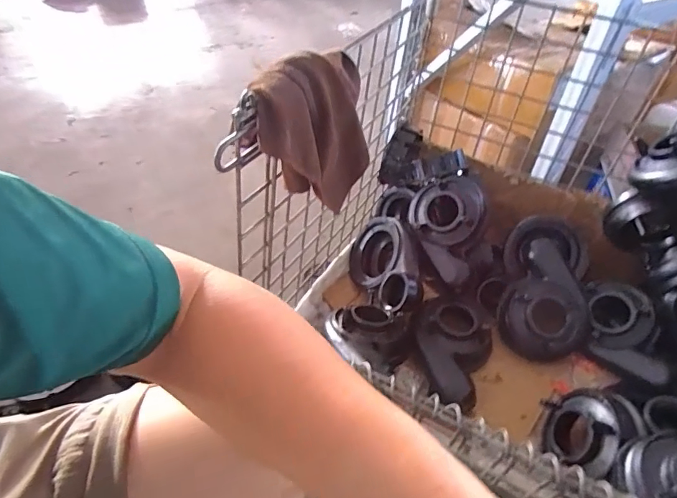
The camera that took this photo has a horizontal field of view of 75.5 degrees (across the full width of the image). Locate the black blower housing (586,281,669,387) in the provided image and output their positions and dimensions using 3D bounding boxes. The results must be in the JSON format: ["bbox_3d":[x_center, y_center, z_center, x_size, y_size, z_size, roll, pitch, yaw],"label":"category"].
[{"bbox_3d":[0.504,0.146,0.780,0.110,0.070,0.173,-11,76,26],"label":"black blower housing"}]

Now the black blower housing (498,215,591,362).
[{"bbox_3d":[0.376,0.068,0.811,0.140,0.090,0.265,-2,71,29],"label":"black blower housing"}]

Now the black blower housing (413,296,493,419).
[{"bbox_3d":[0.195,0.166,0.765,0.133,0.072,0.184,8,45,5],"label":"black blower housing"}]

